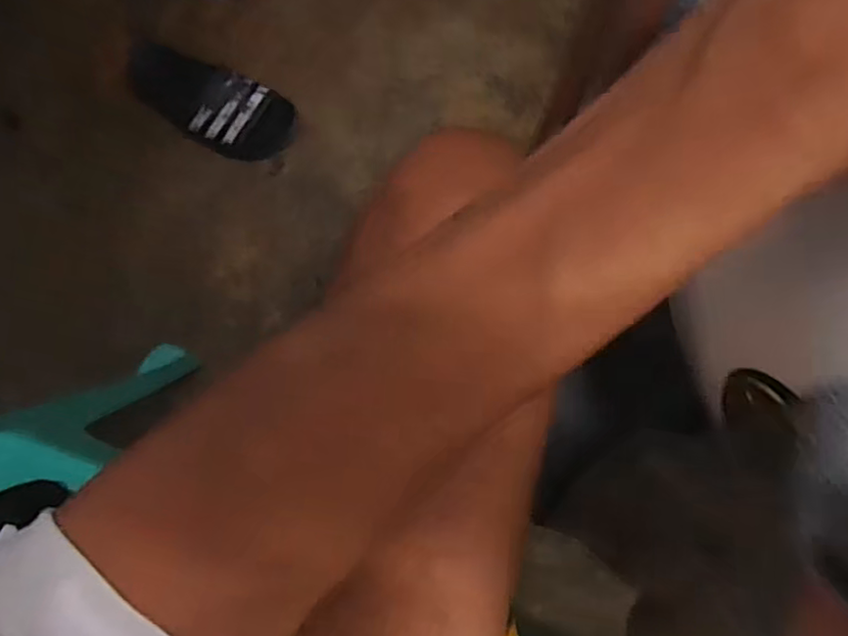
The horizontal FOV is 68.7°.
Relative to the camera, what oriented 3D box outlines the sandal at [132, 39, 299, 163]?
[{"bbox_3d":[-0.305,-0.302,0.857,0.240,0.064,0.109,28,90,3],"label":"sandal"}]

